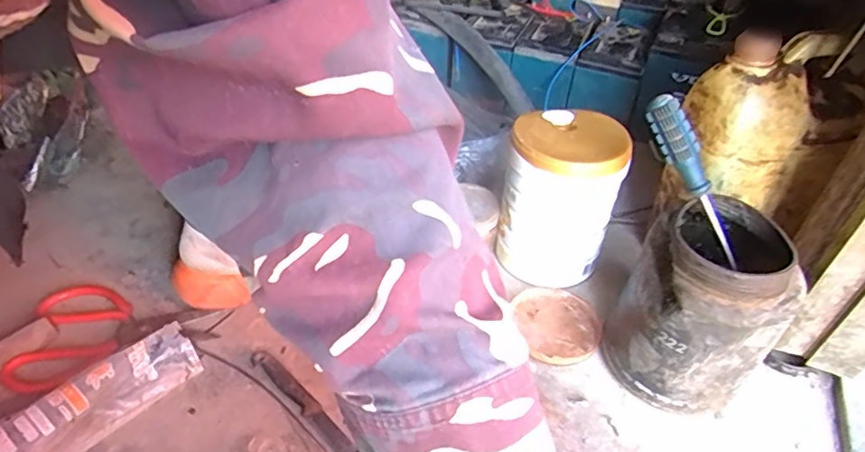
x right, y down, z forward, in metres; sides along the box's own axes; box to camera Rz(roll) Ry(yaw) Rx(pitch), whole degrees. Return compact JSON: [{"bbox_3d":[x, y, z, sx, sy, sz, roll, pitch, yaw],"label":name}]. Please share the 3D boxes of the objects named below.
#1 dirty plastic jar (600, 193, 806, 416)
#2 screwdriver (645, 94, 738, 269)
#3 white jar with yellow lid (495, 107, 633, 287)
[{"bbox_3d":[0.252,0.076,0.528,0.129,0.176,0.140,1,41,-1],"label":"dirty plastic jar"},{"bbox_3d":[0.243,-0.040,0.506,0.028,0.175,0.028,-17,22,47],"label":"screwdriver"},{"bbox_3d":[0.149,-0.032,0.646,0.117,0.172,0.115,1,41,-1],"label":"white jar with yellow lid"}]

